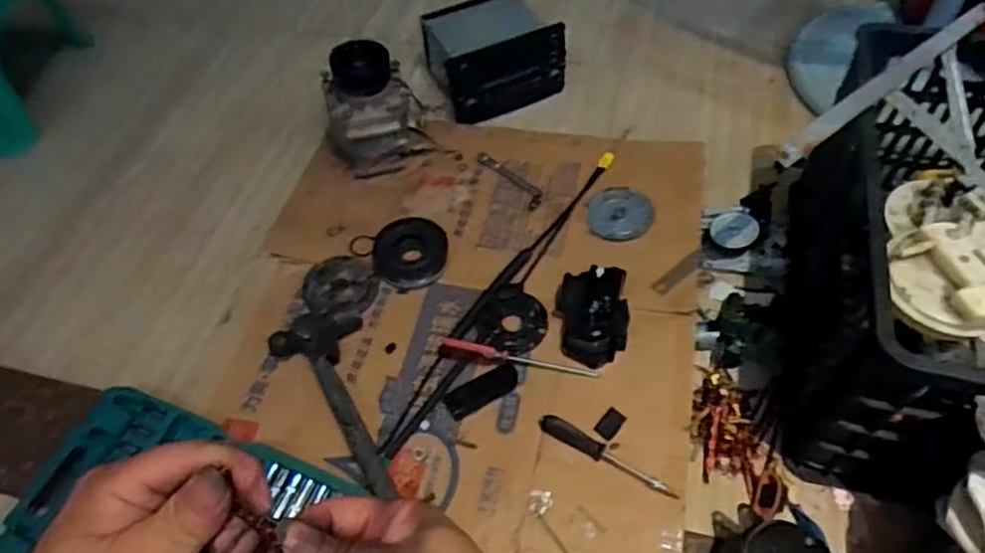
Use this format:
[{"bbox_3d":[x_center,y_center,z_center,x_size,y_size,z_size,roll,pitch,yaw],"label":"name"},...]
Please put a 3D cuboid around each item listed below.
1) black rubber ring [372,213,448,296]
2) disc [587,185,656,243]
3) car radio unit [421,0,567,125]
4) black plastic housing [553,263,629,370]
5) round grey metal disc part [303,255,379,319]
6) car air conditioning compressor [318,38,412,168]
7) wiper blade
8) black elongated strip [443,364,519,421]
[{"bbox_3d":[-0.119,-0.034,0.977,0.101,0.025,0.113,9,55,9],"label":"black rubber ring"},{"bbox_3d":[0.191,-0.094,1.013,0.095,0.008,0.100,-1,54,2],"label":"disc"},{"bbox_3d":[-0.001,-0.401,1.216,0.208,0.115,0.197,-22,56,-13],"label":"car radio unit"},{"bbox_3d":[0.129,0.052,0.880,0.093,0.063,0.129,4,54,6],"label":"black plastic housing"},{"bbox_3d":[-0.212,0.015,0.951,0.096,0.023,0.110,-29,58,-17],"label":"round grey metal disc part"},{"bbox_3d":[-0.197,-0.268,1.080,0.152,0.188,0.115,-12,54,-6],"label":"car air conditioning compressor"},{"bbox_3d":[0.026,-0.007,0.961,0.053,0.029,0.615,26,59,20],"label":"wiper blade"},{"bbox_3d":[-0.013,0.145,0.869,0.101,0.006,0.040,-29,58,-17],"label":"black elongated strip"}]

